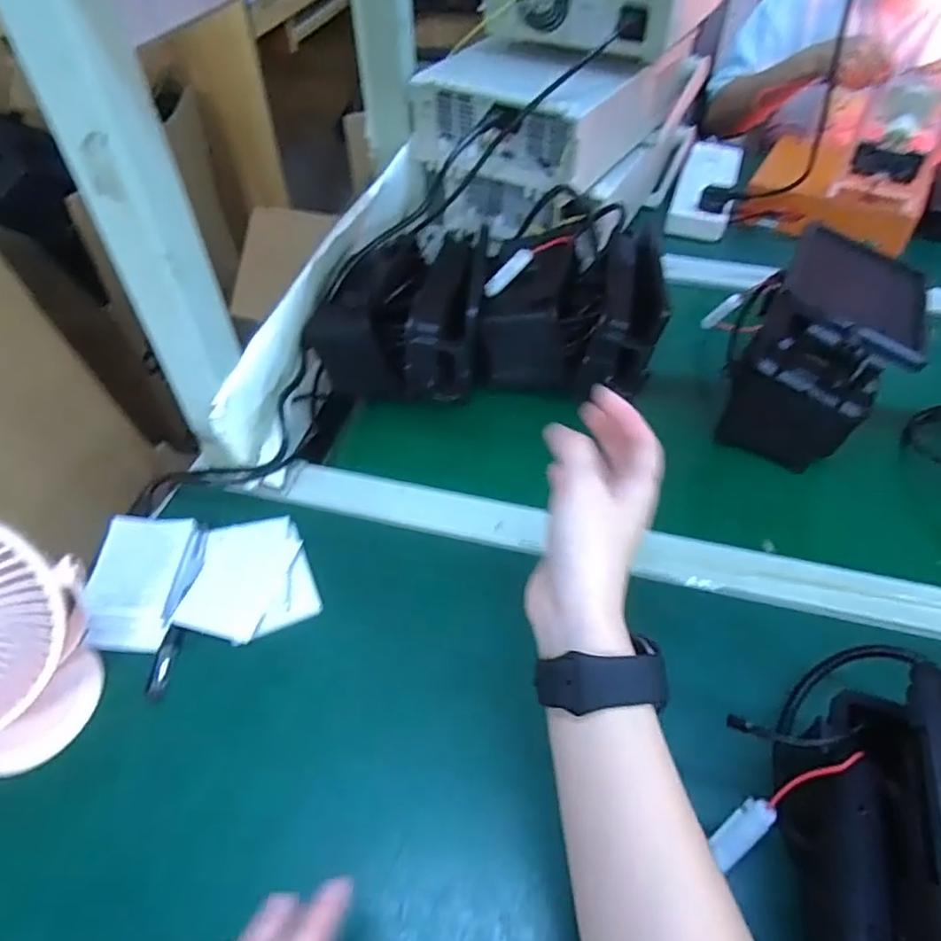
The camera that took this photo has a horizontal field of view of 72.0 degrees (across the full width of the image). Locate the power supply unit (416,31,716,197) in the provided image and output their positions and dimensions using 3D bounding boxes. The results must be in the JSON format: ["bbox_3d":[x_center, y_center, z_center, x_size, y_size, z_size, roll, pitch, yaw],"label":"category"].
[{"bbox_3d":[0.120,-0.454,0.782,0.224,0.092,0.335,31,56,26],"label":"power supply unit"}]

